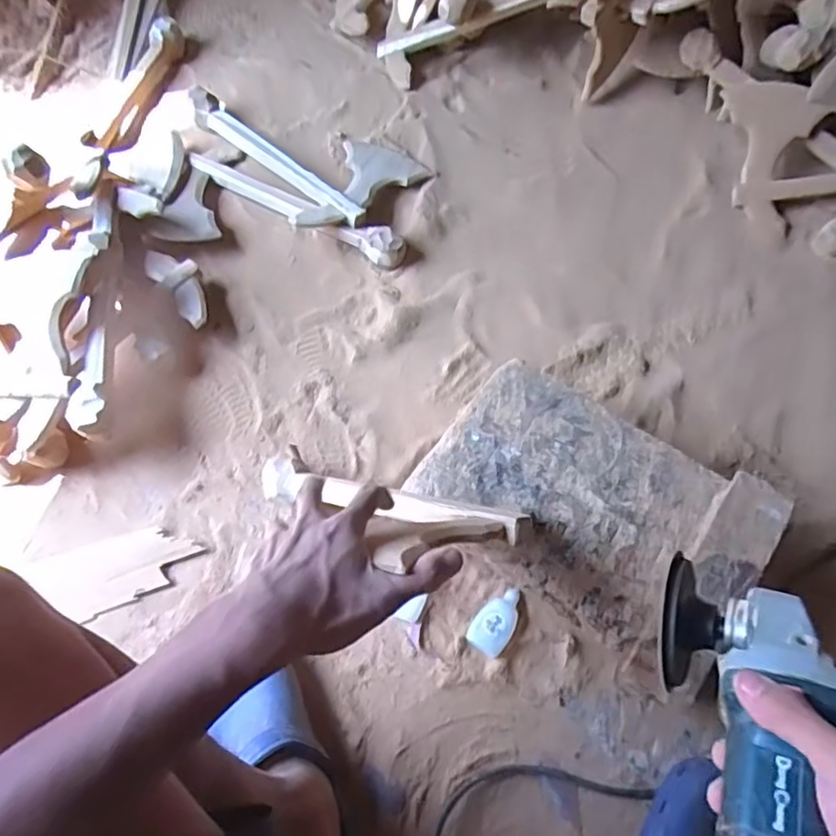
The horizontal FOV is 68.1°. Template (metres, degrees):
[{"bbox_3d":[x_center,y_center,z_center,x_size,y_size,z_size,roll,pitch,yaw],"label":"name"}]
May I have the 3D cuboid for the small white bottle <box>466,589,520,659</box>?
[{"bbox_3d":[0.095,0.240,0.734,0.045,0.016,0.080,33,75,14],"label":"small white bottle"}]

